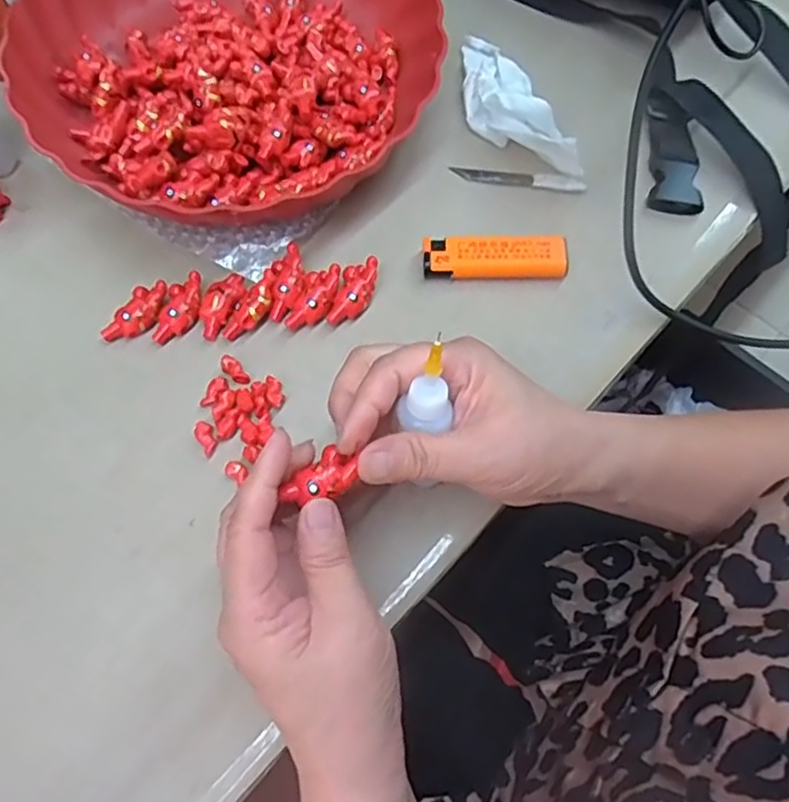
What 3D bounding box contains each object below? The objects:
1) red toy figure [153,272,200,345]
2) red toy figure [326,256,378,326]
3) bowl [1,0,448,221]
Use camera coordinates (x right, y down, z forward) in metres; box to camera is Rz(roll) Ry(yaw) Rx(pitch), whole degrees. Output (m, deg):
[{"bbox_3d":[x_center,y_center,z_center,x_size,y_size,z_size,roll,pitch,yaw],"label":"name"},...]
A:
[{"bbox_3d":[-0.116,-0.051,0.360,0.018,0.008,0.041,14,68,4],"label":"red toy figure"},{"bbox_3d":[-0.022,-0.061,0.362,0.019,0.008,0.044,27,82,9],"label":"red toy figure"},{"bbox_3d":[-0.103,-0.213,0.403,0.224,0.052,0.228,1,68,-2],"label":"bowl"}]

